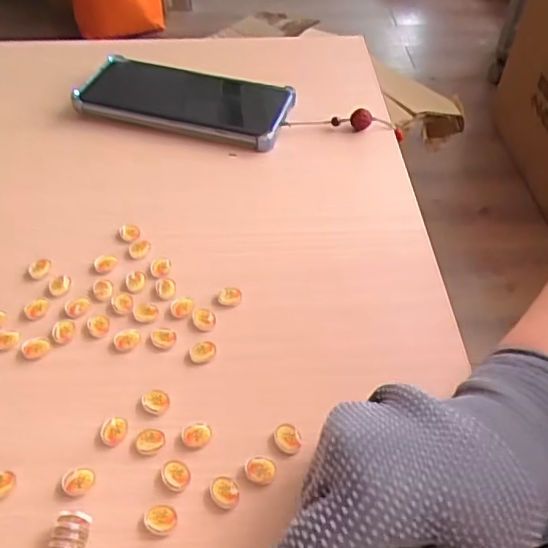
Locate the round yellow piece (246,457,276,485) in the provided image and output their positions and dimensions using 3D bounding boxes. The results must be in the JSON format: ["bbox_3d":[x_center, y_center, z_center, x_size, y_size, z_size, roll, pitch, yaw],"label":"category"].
[{"bbox_3d":[-0.006,0.090,0.265,0.014,0.004,0.013,0,47,0],"label":"round yellow piece"}]

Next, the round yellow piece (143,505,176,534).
[{"bbox_3d":[-0.050,0.107,0.251,0.014,0.004,0.012,17,49,15],"label":"round yellow piece"}]

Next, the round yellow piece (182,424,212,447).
[{"bbox_3d":[-0.038,0.077,0.277,0.014,0.004,0.011,-11,48,-10],"label":"round yellow piece"}]

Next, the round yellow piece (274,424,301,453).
[{"bbox_3d":[0.007,0.080,0.278,0.013,0.005,0.014,0,47,0],"label":"round yellow piece"}]

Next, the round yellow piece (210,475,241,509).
[{"bbox_3d":[-0.023,0.098,0.259,0.012,0.004,0.015,-29,54,-24],"label":"round yellow piece"}]

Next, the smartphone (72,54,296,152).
[{"bbox_3d":[-0.081,-0.145,0.473,0.188,0.017,0.082,14,49,12],"label":"smartphone"}]

